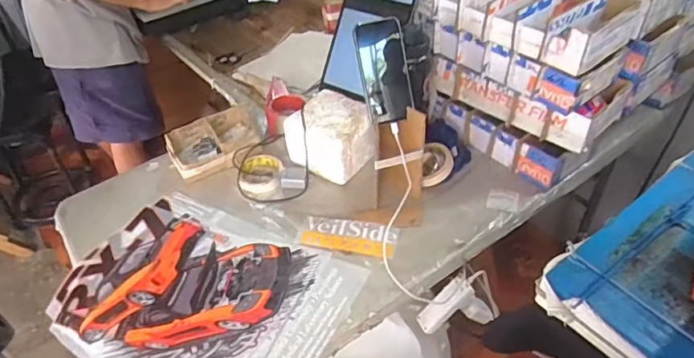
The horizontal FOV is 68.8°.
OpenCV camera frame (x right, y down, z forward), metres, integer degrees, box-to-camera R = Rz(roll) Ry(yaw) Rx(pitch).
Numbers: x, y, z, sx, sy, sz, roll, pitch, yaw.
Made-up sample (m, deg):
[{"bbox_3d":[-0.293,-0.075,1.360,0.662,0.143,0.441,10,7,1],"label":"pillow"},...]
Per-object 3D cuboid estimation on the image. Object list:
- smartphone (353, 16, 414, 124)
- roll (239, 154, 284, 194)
[{"bbox_3d":[0.064,-0.179,0.843,0.080,0.165,0.015,-13,10,-10],"label":"smartphone"},{"bbox_3d":[-0.175,-0.016,1.041,0.087,0.024,0.109,-8,42,-5],"label":"roll"}]

